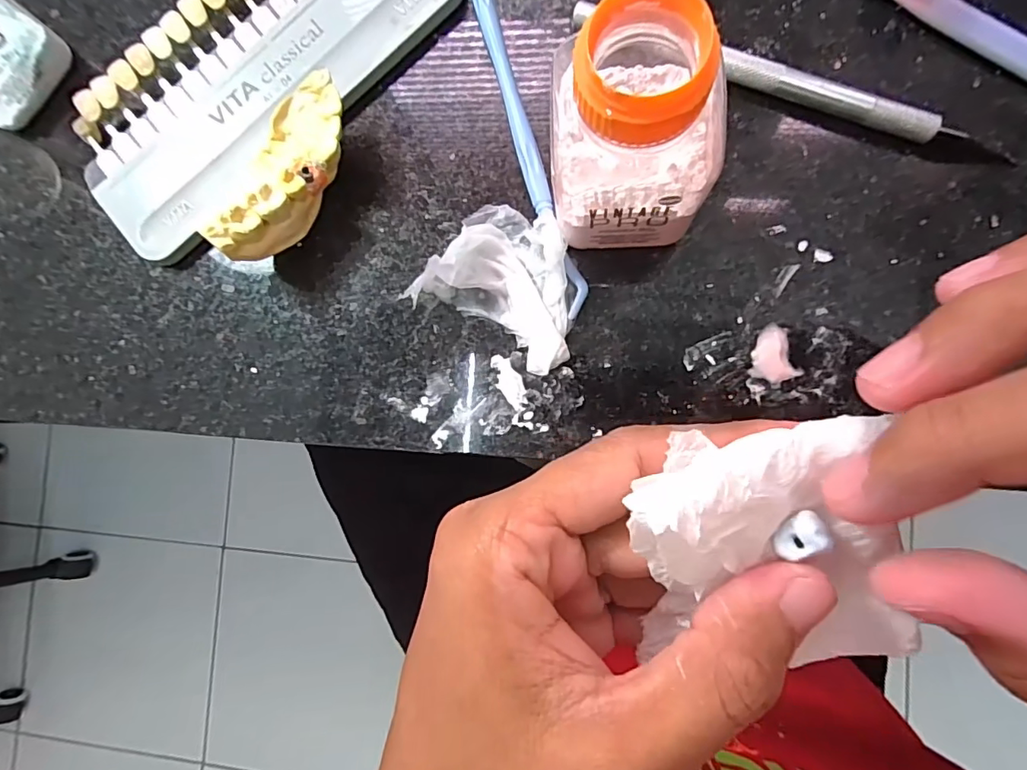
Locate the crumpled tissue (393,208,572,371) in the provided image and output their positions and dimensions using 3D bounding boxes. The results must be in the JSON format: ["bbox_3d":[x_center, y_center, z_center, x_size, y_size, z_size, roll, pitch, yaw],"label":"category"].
[{"bbox_3d":[-0.004,-0.035,0.165,0.054,0.015,0.044,24,90,7],"label":"crumpled tissue"}]

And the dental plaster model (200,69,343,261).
[{"bbox_3d":[-0.073,-0.068,0.166,0.024,0.025,0.061,34,92,7],"label":"dental plaster model"}]

